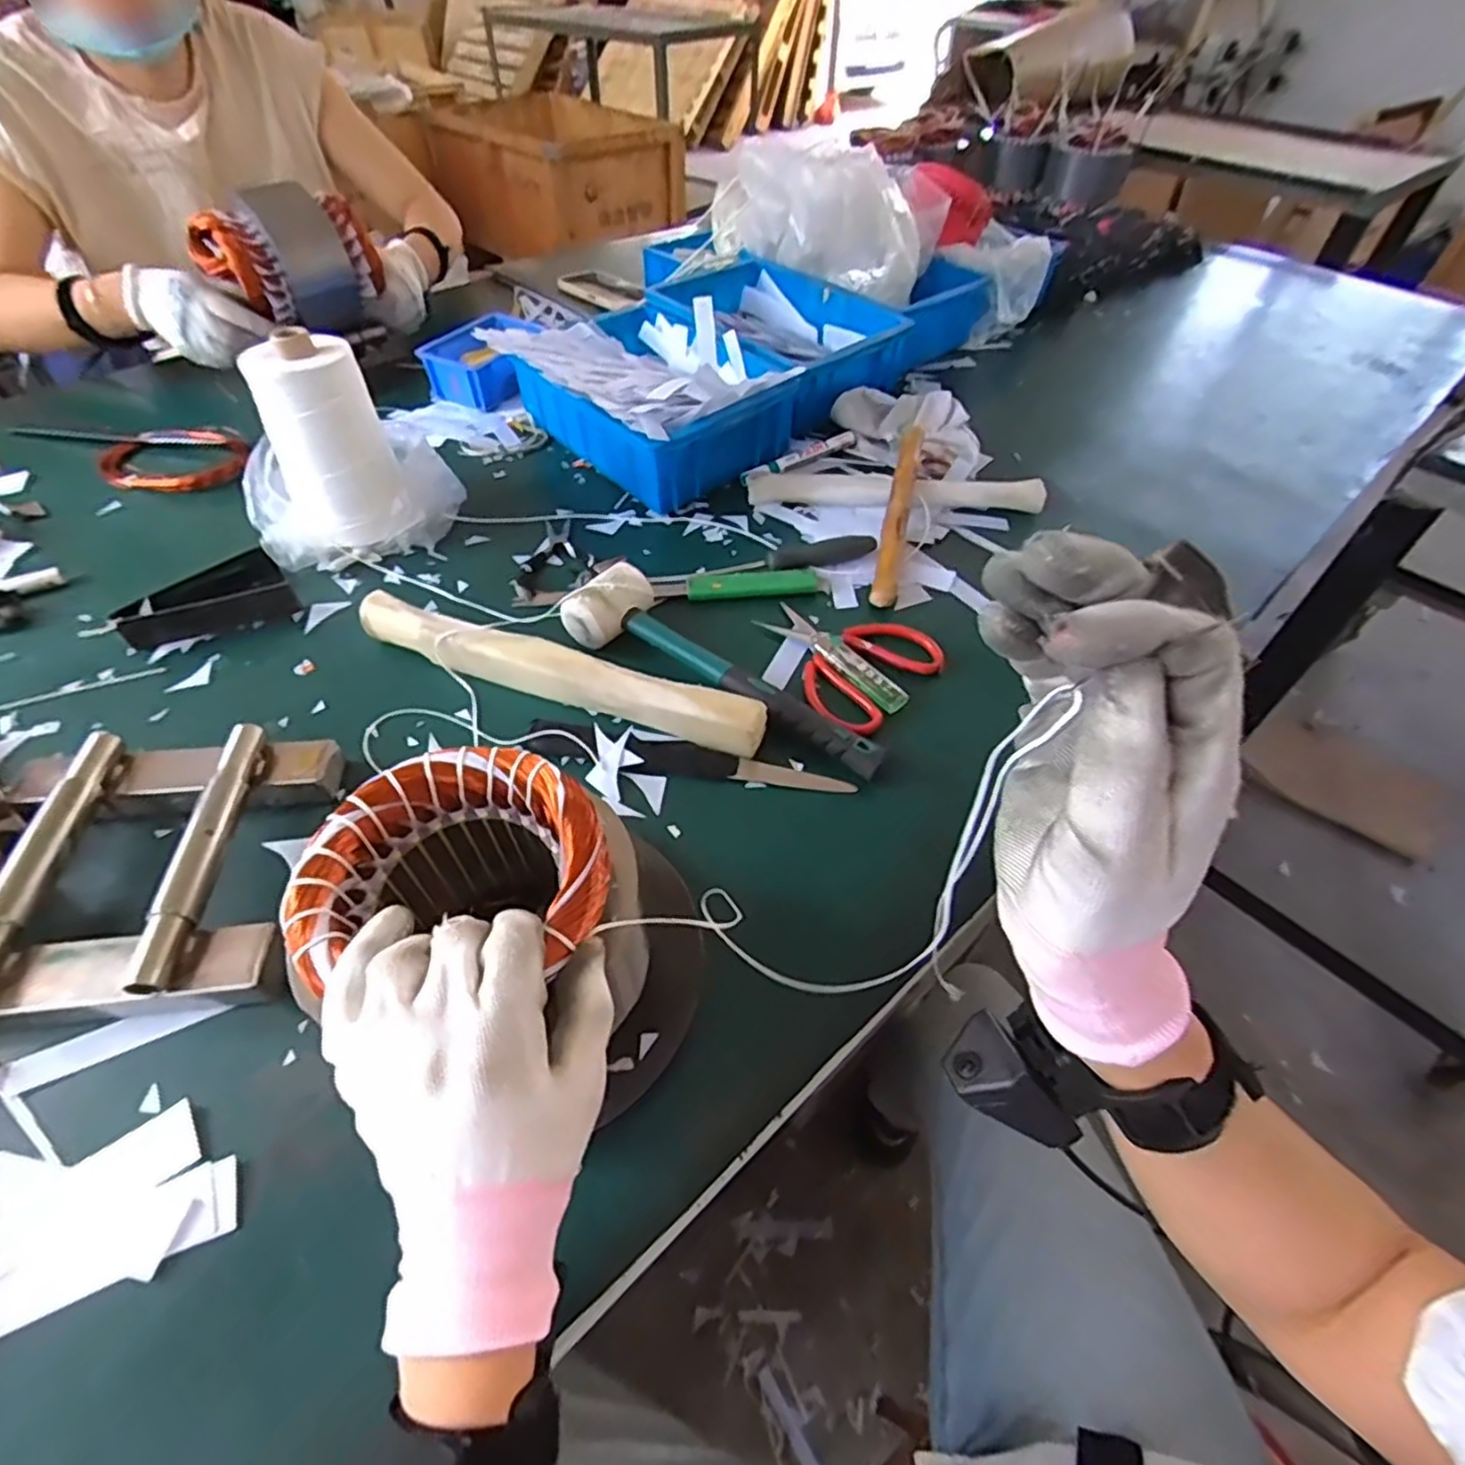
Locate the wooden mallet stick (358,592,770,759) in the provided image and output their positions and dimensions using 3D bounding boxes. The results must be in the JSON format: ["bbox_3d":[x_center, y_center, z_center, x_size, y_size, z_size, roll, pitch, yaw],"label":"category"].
[{"bbox_3d":[-0.138,-0.046,0.555,0.340,0.043,0.031,16,50,11],"label":"wooden mallet stick"}]

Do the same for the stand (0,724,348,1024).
[{"bbox_3d":[-0.365,0.078,0.427,0.201,0.043,0.182,-4,49,-5],"label":"stand"}]

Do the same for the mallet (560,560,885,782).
[{"bbox_3d":[-0.005,-0.056,0.556,0.281,0.043,0.068,26,53,19],"label":"mallet"}]

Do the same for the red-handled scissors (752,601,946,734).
[{"bbox_3d":[0.088,-0.072,0.593,0.131,0.016,0.146,-36,59,-28],"label":"red-handled scissors"}]

